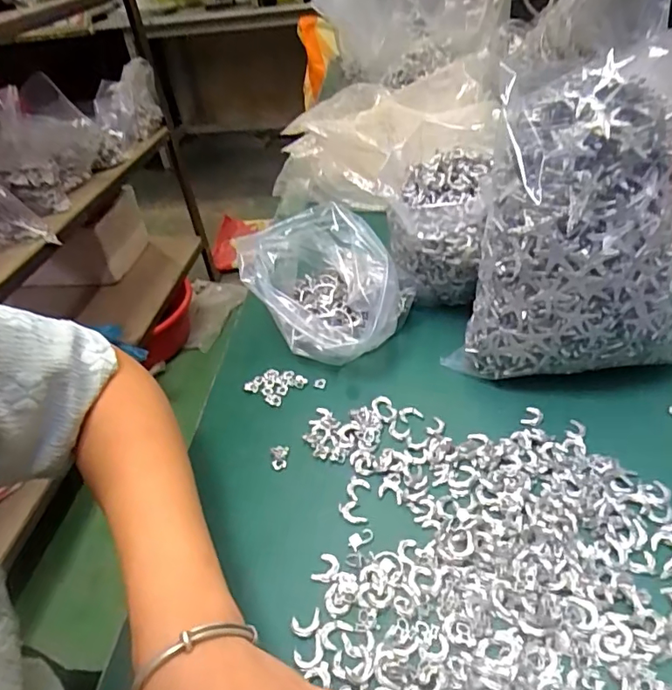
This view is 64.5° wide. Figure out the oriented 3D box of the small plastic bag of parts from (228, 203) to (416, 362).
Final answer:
[{"bbox_3d":[-0.015,-0.055,0.510,0.150,0.110,0.115,10,41,20],"label":"small plastic bag of parts"}]

